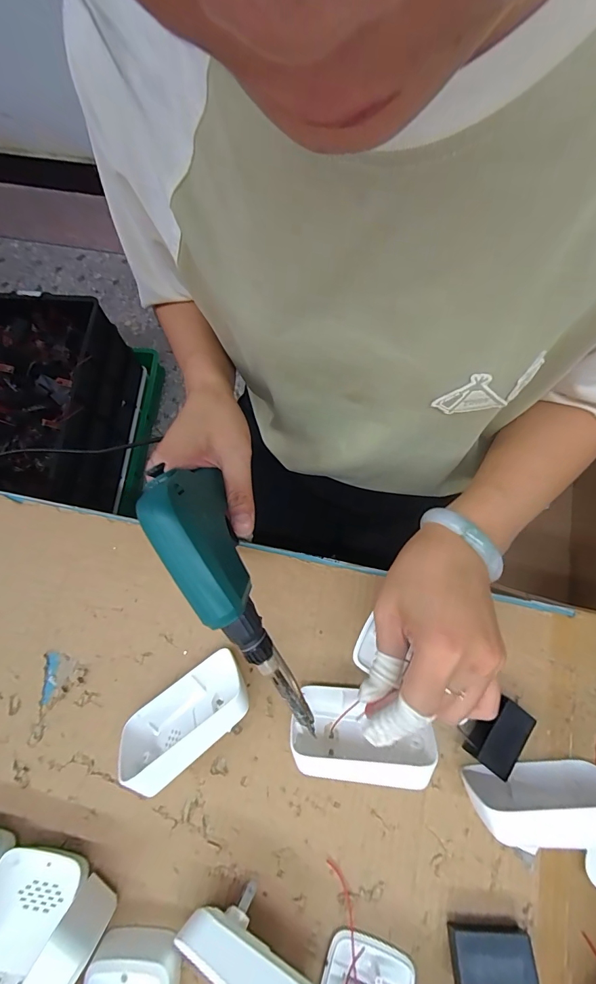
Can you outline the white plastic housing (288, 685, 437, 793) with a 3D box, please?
[{"bbox_3d":[0.043,0.169,0.274,0.092,0.052,0.047,5,74,4],"label":"white plastic housing"}]

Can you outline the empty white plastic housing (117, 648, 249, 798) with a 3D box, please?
[{"bbox_3d":[-0.082,0.163,0.283,0.097,0.055,0.048,-37,76,-8],"label":"empty white plastic housing"}]

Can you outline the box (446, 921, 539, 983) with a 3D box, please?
[{"bbox_3d":[0.124,0.299,0.253,0.047,0.023,0.029,3,74,3],"label":"box"}]

